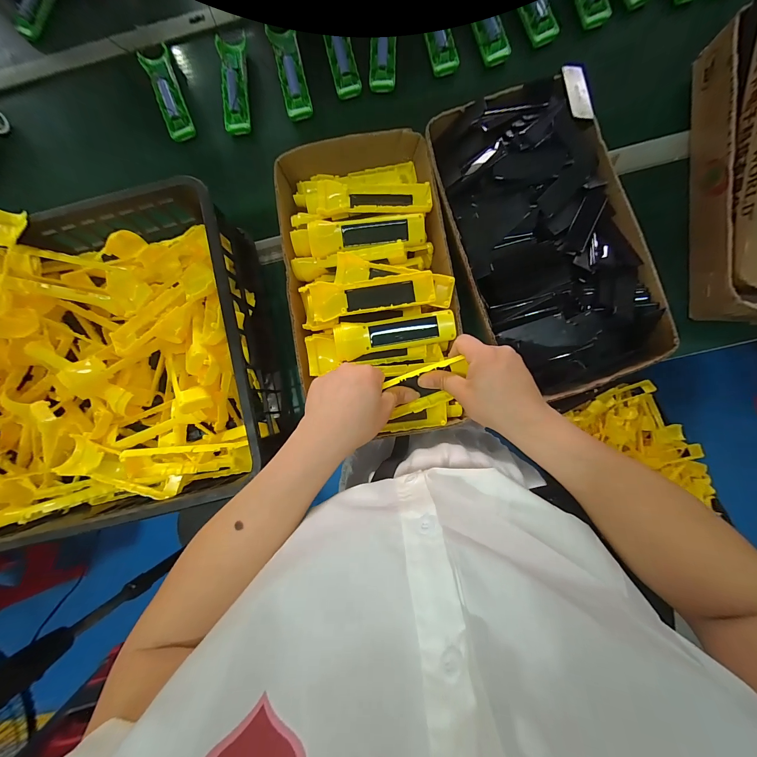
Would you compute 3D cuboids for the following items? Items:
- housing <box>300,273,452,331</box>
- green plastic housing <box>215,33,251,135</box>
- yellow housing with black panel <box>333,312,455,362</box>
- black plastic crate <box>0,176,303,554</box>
[{"bbox_3d":[-0.002,-0.113,0.435,0.203,0.028,0.057,-10,86,2],"label":"housing"},{"bbox_3d":[-0.250,-0.512,0.561,0.047,0.021,0.167,-6,86,2],"label":"green plastic housing"},{"bbox_3d":[0.023,-0.060,0.422,0.157,0.027,0.045,-9,86,2],"label":"yellow housing with black panel"},{"bbox_3d":[-0.464,-0.003,0.454,0.610,0.123,0.412,-10,86,2],"label":"black plastic crate"}]

